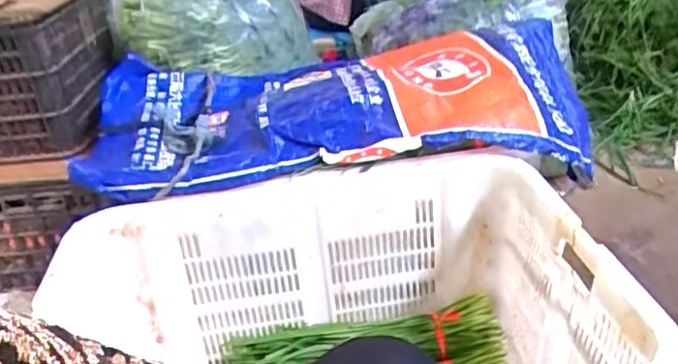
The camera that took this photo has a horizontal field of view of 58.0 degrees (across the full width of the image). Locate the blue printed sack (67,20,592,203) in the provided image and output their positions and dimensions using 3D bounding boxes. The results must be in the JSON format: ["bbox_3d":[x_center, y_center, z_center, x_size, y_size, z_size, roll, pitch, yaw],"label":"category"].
[{"bbox_3d":[-0.029,-0.147,1.060,0.866,0.121,0.476,-5,29,3],"label":"blue printed sack"}]

